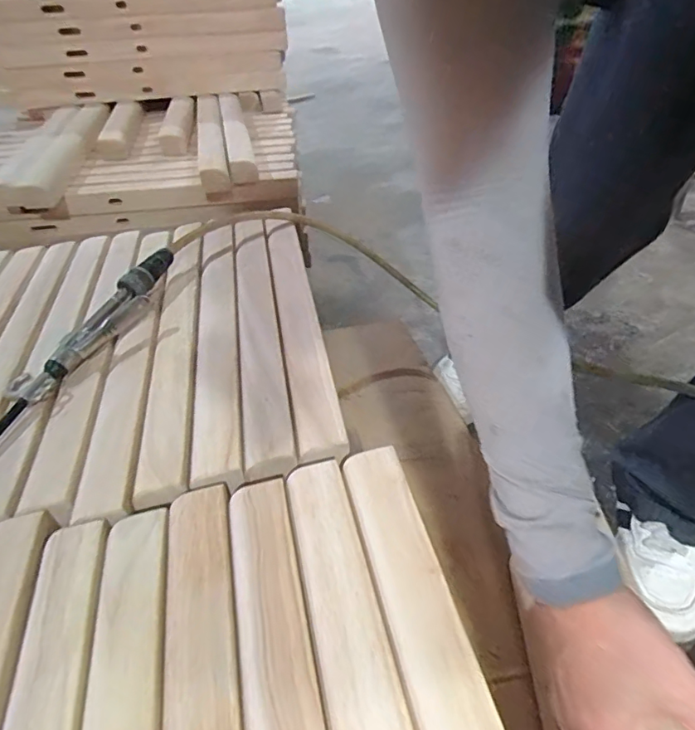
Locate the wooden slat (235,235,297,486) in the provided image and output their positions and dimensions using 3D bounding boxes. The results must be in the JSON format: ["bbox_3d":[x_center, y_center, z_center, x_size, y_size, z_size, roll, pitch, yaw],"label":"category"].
[{"bbox_3d":[-0.088,-0.038,0.492,0.039,0.014,0.345,-10,41,-6],"label":"wooden slat"}]

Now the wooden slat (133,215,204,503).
[{"bbox_3d":[-0.170,-0.049,0.499,0.042,0.012,0.411,-10,41,-5],"label":"wooden slat"}]

